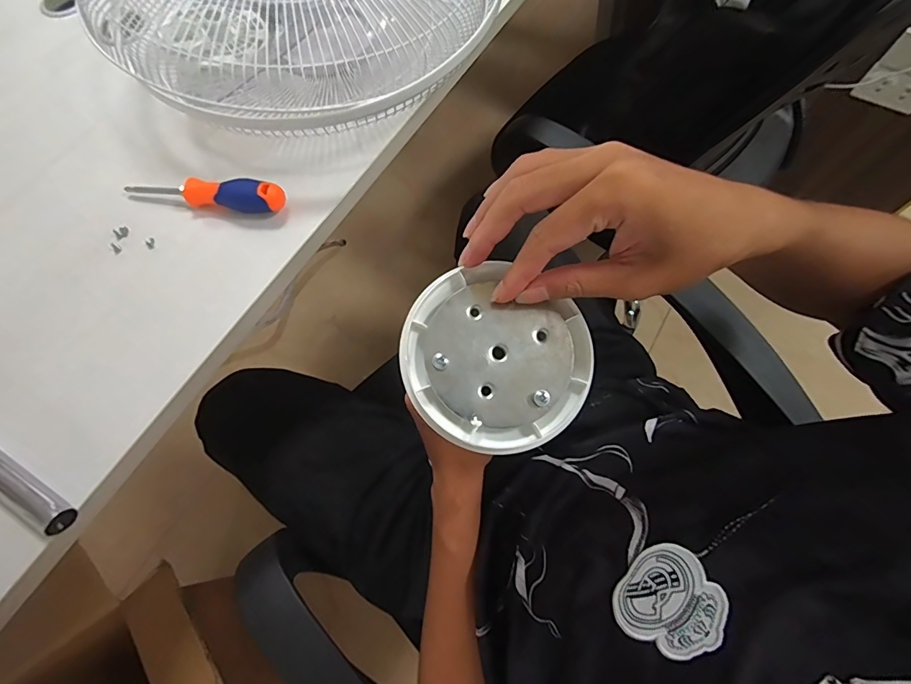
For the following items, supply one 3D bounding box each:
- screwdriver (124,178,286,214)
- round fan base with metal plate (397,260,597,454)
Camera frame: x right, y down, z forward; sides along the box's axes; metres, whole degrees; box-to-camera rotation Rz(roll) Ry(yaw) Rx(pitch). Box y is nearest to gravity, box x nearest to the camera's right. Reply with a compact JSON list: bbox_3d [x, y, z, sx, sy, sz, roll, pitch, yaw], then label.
[{"bbox_3d":[-0.270,-0.159,0.471,0.184,0.032,0.026,8,68,6],"label":"screwdriver"},{"bbox_3d":[0.023,0.009,0.247,0.100,0.026,0.093,-1,68,2],"label":"round fan base with metal plate"}]

